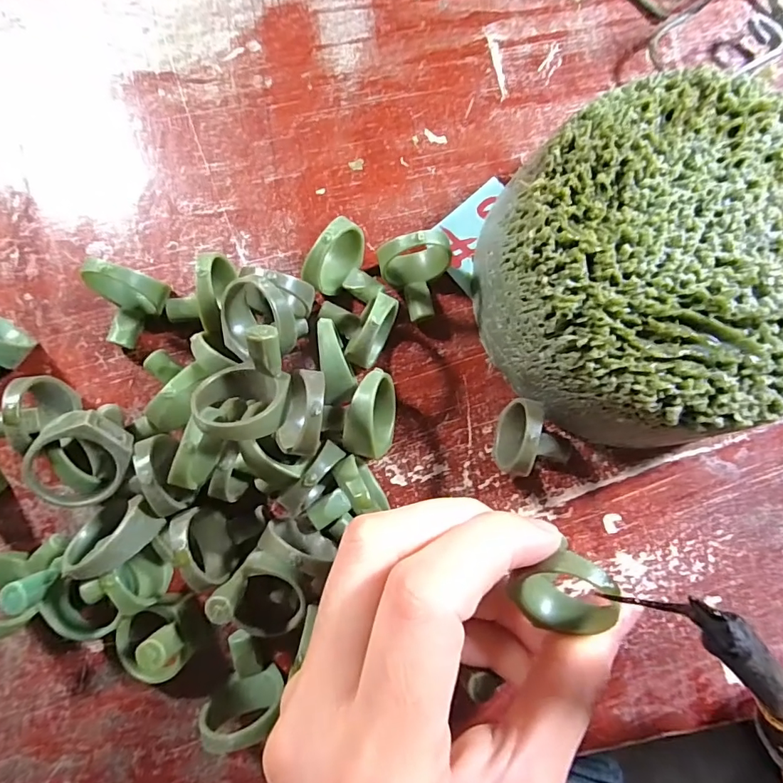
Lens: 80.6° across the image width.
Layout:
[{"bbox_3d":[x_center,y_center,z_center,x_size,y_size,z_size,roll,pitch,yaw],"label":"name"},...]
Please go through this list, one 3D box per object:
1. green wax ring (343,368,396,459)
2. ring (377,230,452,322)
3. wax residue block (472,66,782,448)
[{"bbox_3d":[-0.006,0.007,0.146,0.015,0.025,0.026,11,85,-2],"label":"green wax ring"},{"bbox_3d":[0.011,-0.038,0.153,0.023,0.021,0.024,0,85,-3],"label":"ring"},{"bbox_3d":[0.080,-0.037,0.143,0.099,0.046,0.104,36,84,1],"label":"wax residue block"}]

